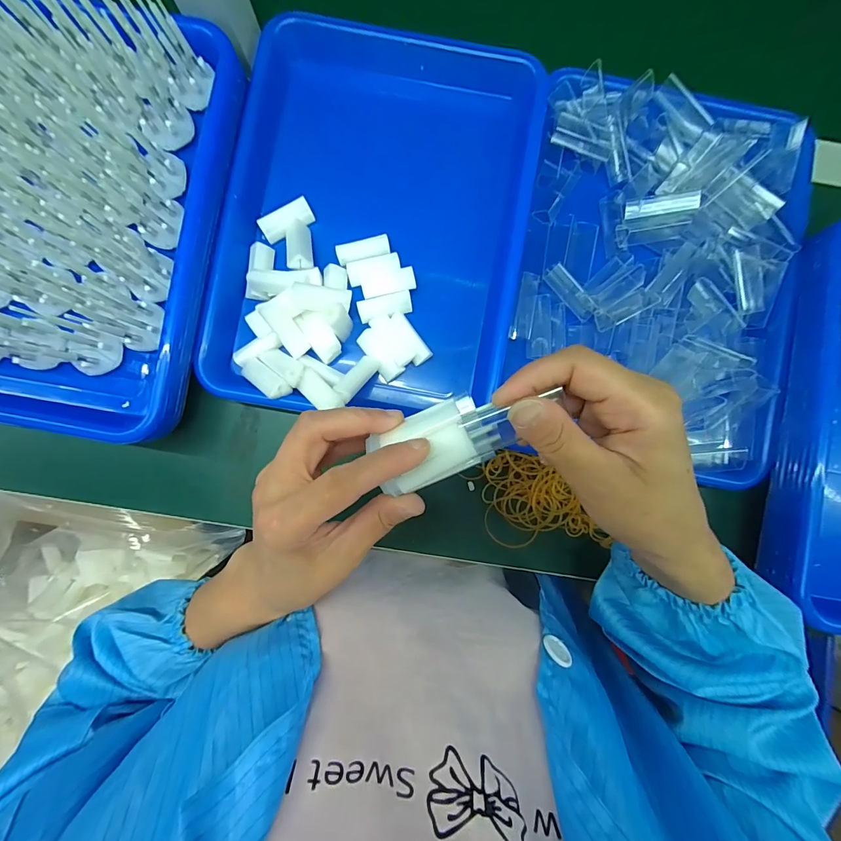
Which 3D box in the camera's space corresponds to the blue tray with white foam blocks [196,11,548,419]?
[{"bbox_3d":[-0.038,-0.166,0.338,0.246,0.055,0.336,10,87,-1],"label":"blue tray with white foam blocks"}]

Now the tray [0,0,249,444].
[{"bbox_3d":[-0.285,-0.162,0.284,0.242,0.074,0.331,11,87,-1],"label":"tray"}]

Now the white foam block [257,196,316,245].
[{"bbox_3d":[-0.115,-0.172,0.330,0.045,0.014,0.017,-29,88,-3],"label":"white foam block"}]

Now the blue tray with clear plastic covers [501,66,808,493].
[{"bbox_3d":[0.202,-0.119,0.328,0.232,0.038,0.320,11,87,-1],"label":"blue tray with clear plastic covers"}]

